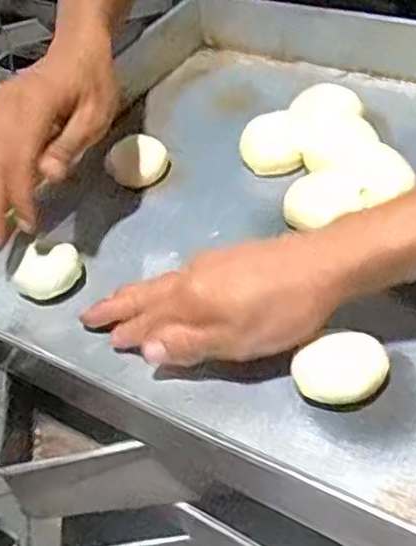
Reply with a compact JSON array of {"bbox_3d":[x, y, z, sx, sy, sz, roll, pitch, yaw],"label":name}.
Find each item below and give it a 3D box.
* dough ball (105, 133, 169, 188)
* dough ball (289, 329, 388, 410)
[{"bbox_3d":[-0.062,-0.100,0.602,0.047,0.028,0.045,-1,43,10],"label":"dough ball"},{"bbox_3d":[0.079,0.059,0.413,0.055,0.020,0.042,-9,43,2],"label":"dough ball"}]

